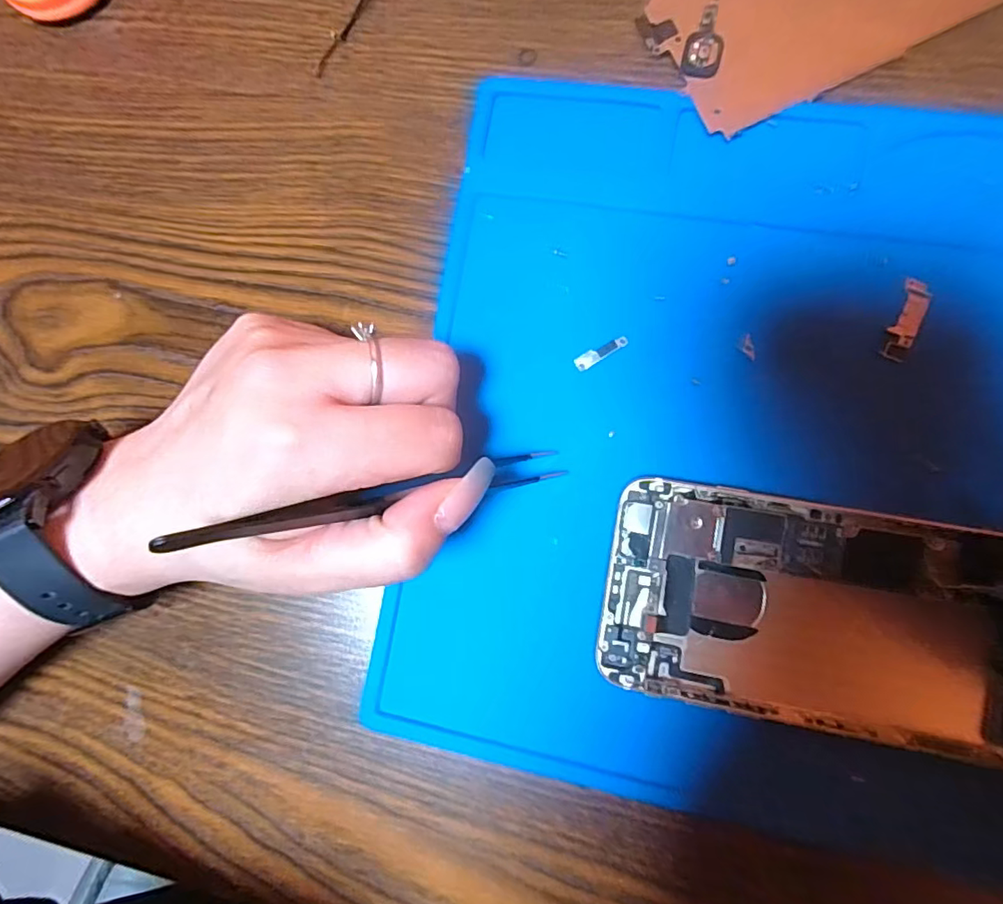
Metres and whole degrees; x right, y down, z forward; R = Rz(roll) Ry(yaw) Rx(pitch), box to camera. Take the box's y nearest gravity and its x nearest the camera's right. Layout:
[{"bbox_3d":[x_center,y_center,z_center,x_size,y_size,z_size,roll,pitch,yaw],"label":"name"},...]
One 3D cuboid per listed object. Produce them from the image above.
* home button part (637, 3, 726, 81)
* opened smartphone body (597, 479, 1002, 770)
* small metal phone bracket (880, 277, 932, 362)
[{"bbox_3d":[0.060,-0.137,0.185,0.027,0.005,0.024,4,87,8],"label":"home button part"},{"bbox_3d":[0.099,0.049,0.167,0.132,0.007,0.066,9,88,8],"label":"opened smartphone body"},{"bbox_3d":[0.126,-0.041,0.170,0.008,0.004,0.026,20,89,8],"label":"small metal phone bracket"}]

